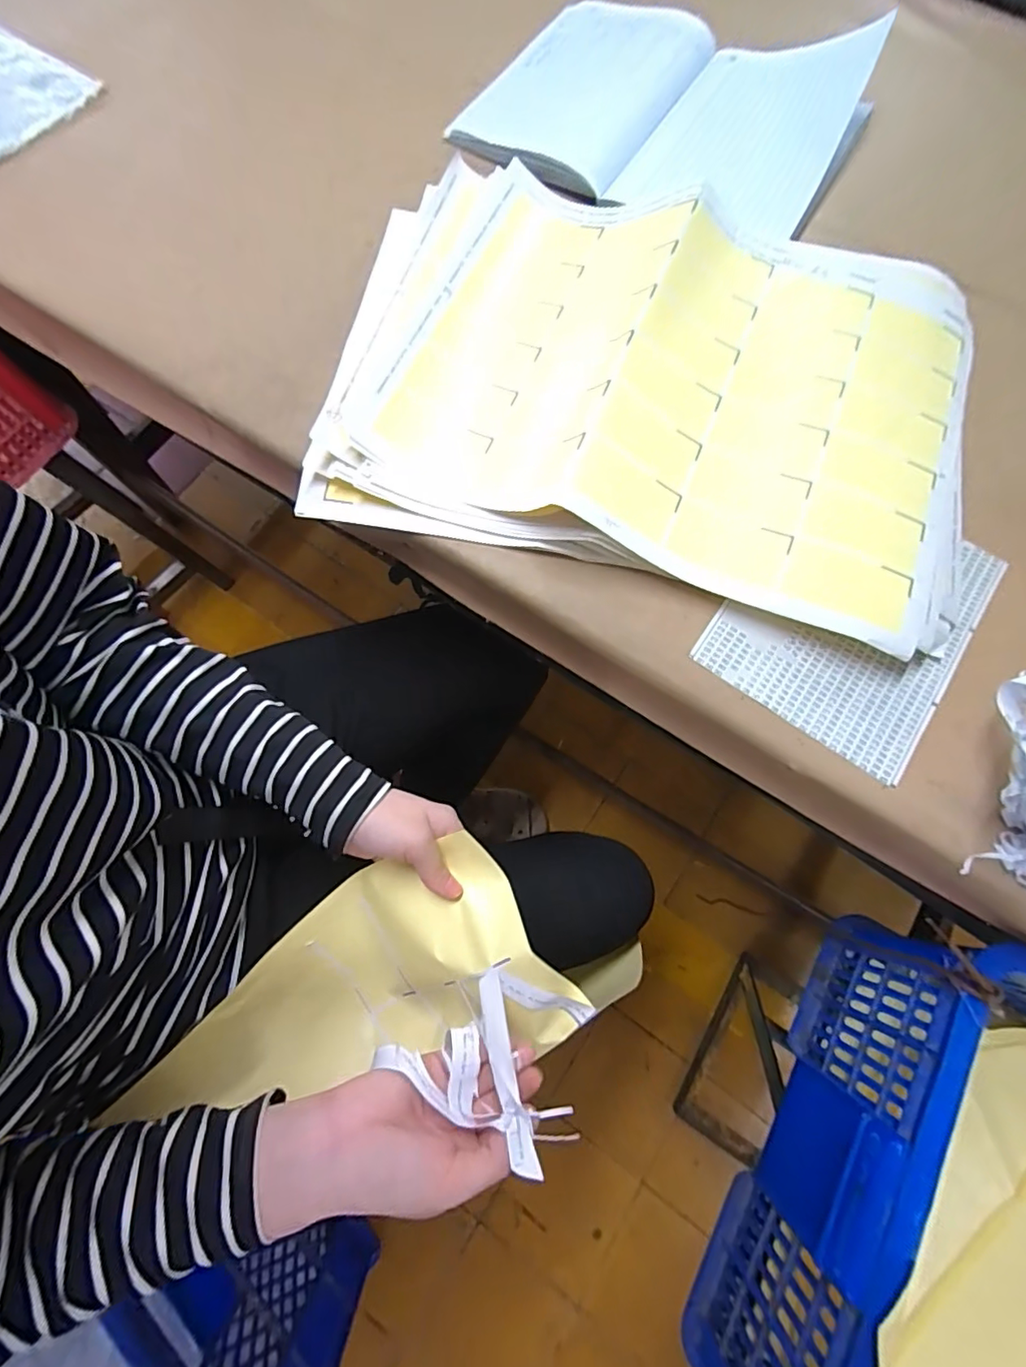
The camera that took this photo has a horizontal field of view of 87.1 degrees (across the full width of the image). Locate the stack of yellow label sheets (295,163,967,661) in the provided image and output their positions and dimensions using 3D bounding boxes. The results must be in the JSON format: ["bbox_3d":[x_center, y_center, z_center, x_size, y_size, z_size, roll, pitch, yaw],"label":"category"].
[{"bbox_3d":[0.106,-0.242,0.421,0.487,0.045,0.352,16,75,4],"label":"stack of yellow label sheets"}]

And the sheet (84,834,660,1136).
[{"bbox_3d":[-0.087,0.206,0.385,0.320,0.081,0.141,-19,75,5],"label":"sheet"}]

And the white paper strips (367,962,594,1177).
[{"bbox_3d":[-0.018,0.238,0.347,0.126,0.025,0.091,19,59,4],"label":"white paper strips"}]

